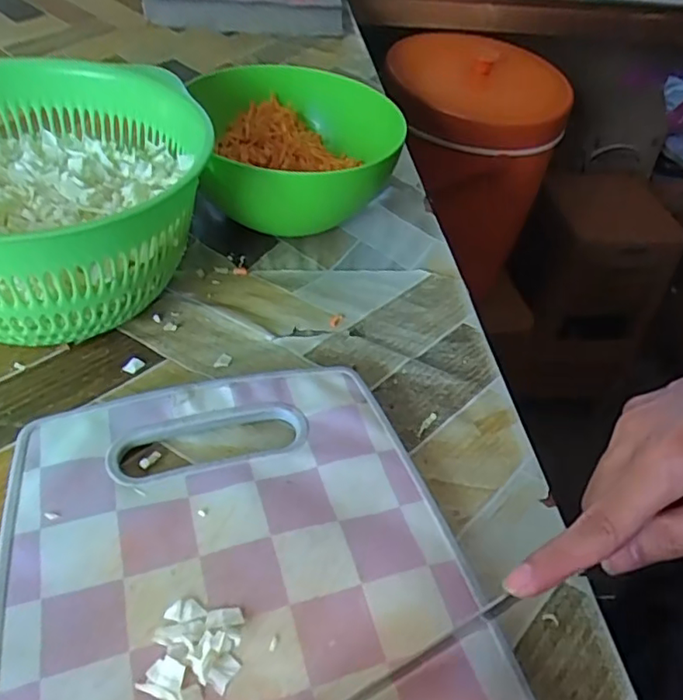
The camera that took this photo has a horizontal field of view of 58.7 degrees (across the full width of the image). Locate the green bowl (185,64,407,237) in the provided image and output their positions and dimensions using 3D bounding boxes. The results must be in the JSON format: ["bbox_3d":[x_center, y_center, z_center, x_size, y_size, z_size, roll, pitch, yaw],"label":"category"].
[{"bbox_3d":[-0.040,-0.160,0.515,0.148,0.098,0.174,-6,47,-14],"label":"green bowl"}]

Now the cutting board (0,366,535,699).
[{"bbox_3d":[-0.029,0.150,0.262,0.213,0.021,0.351,-9,47,-16],"label":"cutting board"}]

